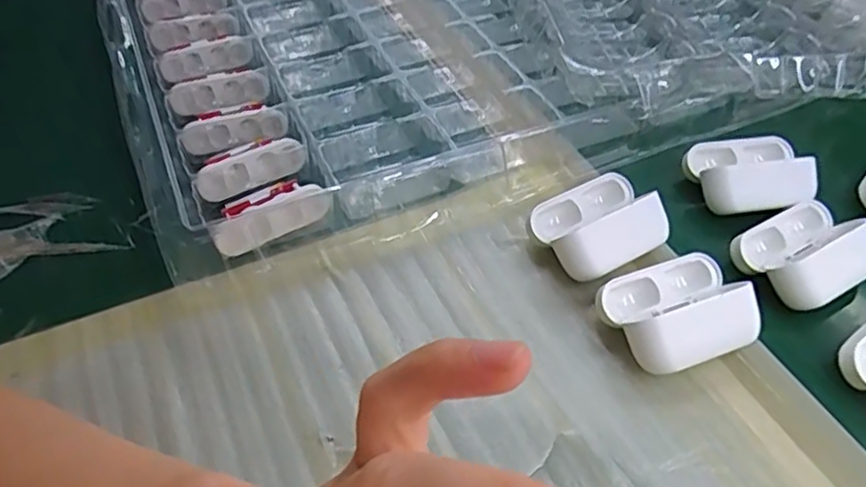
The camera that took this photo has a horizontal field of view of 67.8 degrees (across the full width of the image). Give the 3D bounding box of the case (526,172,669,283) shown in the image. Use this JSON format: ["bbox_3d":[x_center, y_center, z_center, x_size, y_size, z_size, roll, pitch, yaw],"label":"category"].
[{"bbox_3d":[0.087,-0.009,0.339,0.065,0.029,0.050,-23,52,-19],"label":"case"}]

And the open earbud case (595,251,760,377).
[{"bbox_3d":[0.114,0.031,0.300,0.064,0.030,0.052,-15,50,-13],"label":"open earbud case"}]

